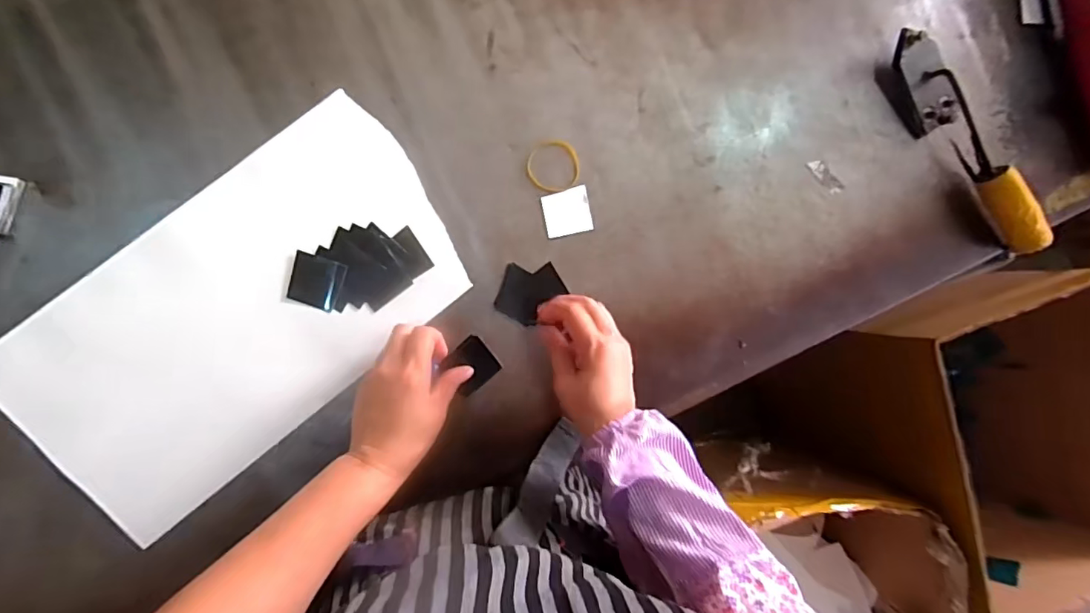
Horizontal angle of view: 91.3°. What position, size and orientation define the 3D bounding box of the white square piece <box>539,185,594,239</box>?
[{"bbox_3d":[0.022,-0.091,0.514,0.046,0.004,0.043,-12,94,-9],"label":"white square piece"}]

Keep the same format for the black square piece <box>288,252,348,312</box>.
[{"bbox_3d":[-0.207,-0.022,0.480,0.043,0.004,0.045,18,89,-9],"label":"black square piece"}]

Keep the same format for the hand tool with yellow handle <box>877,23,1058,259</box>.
[{"bbox_3d":[0.453,-0.172,0.566,0.054,0.046,0.276,-39,97,-6],"label":"hand tool with yellow handle"}]

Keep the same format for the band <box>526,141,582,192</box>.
[{"bbox_3d":[0.008,-0.135,0.511,0.051,0.004,0.049,0,92,-9],"label":"band"}]

